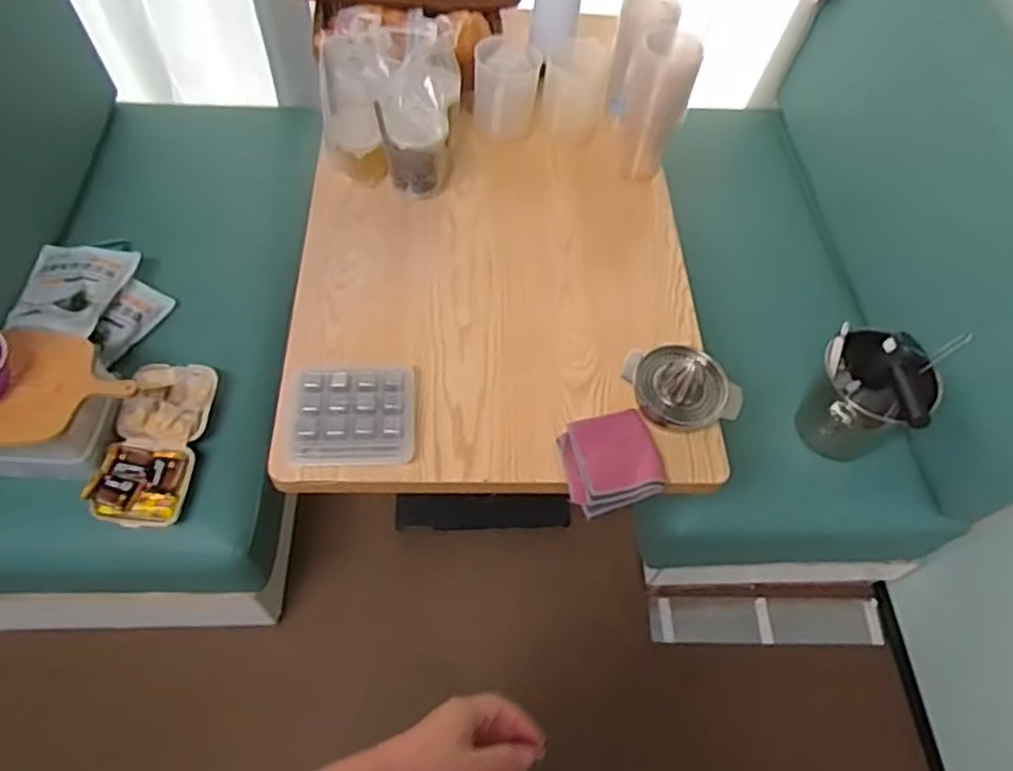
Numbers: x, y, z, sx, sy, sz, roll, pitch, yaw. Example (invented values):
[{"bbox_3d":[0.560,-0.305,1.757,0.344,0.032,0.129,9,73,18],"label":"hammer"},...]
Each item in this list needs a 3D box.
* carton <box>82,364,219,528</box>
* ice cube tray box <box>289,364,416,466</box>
[{"bbox_3d":[-0.635,0.100,1.258,0.176,0.072,0.311,11,59,2],"label":"carton"},{"bbox_3d":[-0.208,0.035,0.944,0.166,0.028,0.154,-1,59,-5],"label":"ice cube tray box"}]

